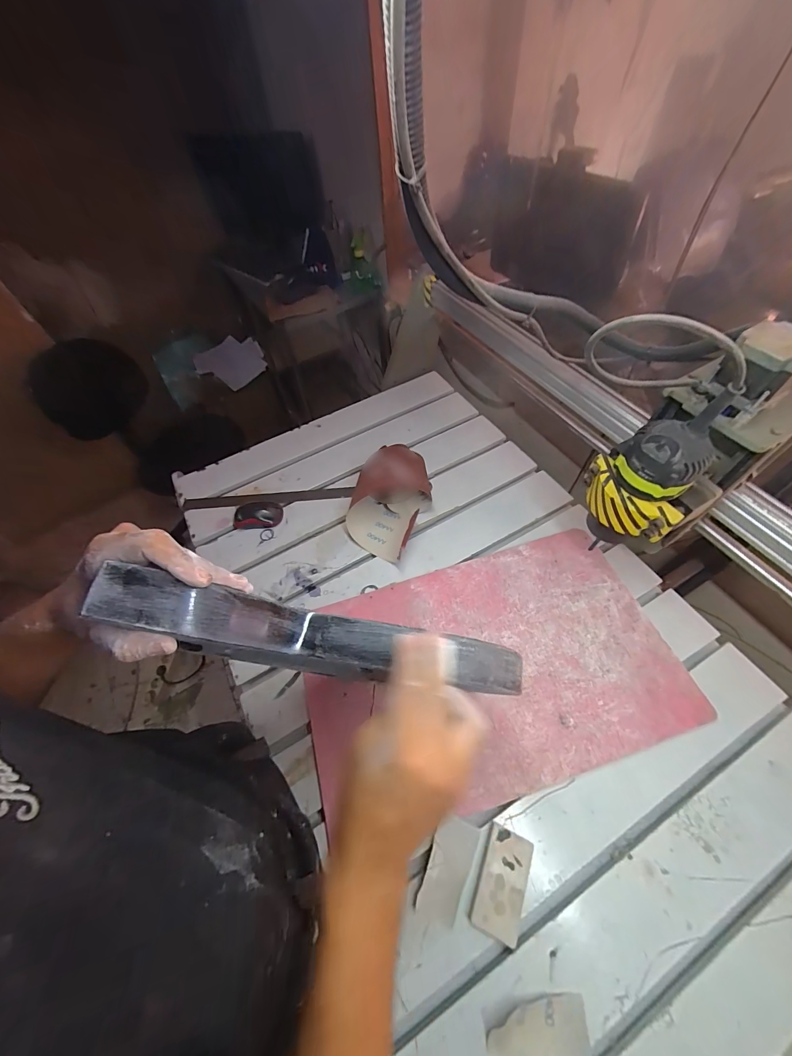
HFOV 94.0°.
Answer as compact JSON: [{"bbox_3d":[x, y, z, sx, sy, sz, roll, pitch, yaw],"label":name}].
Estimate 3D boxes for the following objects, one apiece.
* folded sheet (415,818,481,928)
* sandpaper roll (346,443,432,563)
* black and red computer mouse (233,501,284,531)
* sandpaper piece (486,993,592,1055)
[{"bbox_3d":[0.064,0.414,0.449,0.049,0.015,0.098,19,61,16],"label":"folded sheet"},{"bbox_3d":[-0.017,-0.054,0.720,0.156,0.067,0.220,17,60,15],"label":"sandpaper roll"},{"bbox_3d":[-0.283,-0.029,0.759,0.097,0.033,0.062,-2,57,3],"label":"black and red computer mouse"},{"bbox_3d":[0.142,0.507,0.372,0.097,0.006,0.049,-2,57,4],"label":"sandpaper piece"}]

